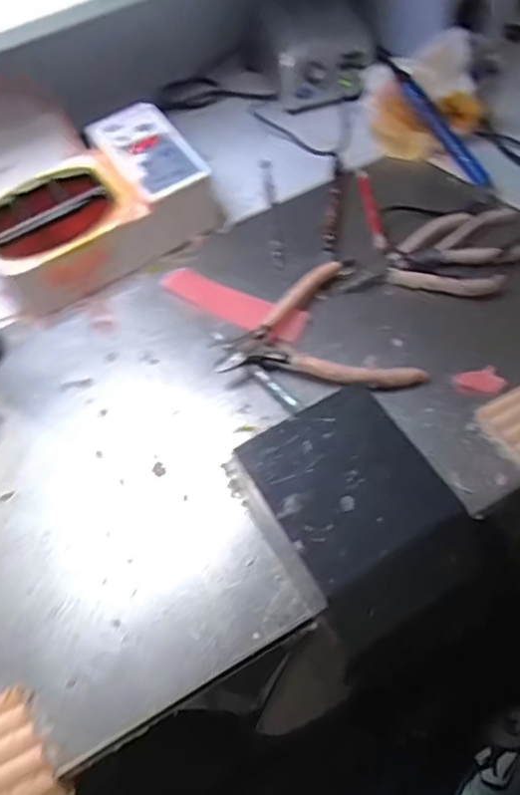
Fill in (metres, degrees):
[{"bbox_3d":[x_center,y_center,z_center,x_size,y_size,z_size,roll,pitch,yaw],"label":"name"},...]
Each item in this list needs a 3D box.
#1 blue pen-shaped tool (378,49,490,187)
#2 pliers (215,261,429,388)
[{"bbox_3d":[0.158,-0.259,0.546,0.017,0.018,0.161,-30,80,-16],"label":"blue pen-shaped tool"},{"bbox_3d":[0.051,-0.058,0.455,0.144,0.021,0.109,4,59,9],"label":"pliers"}]

